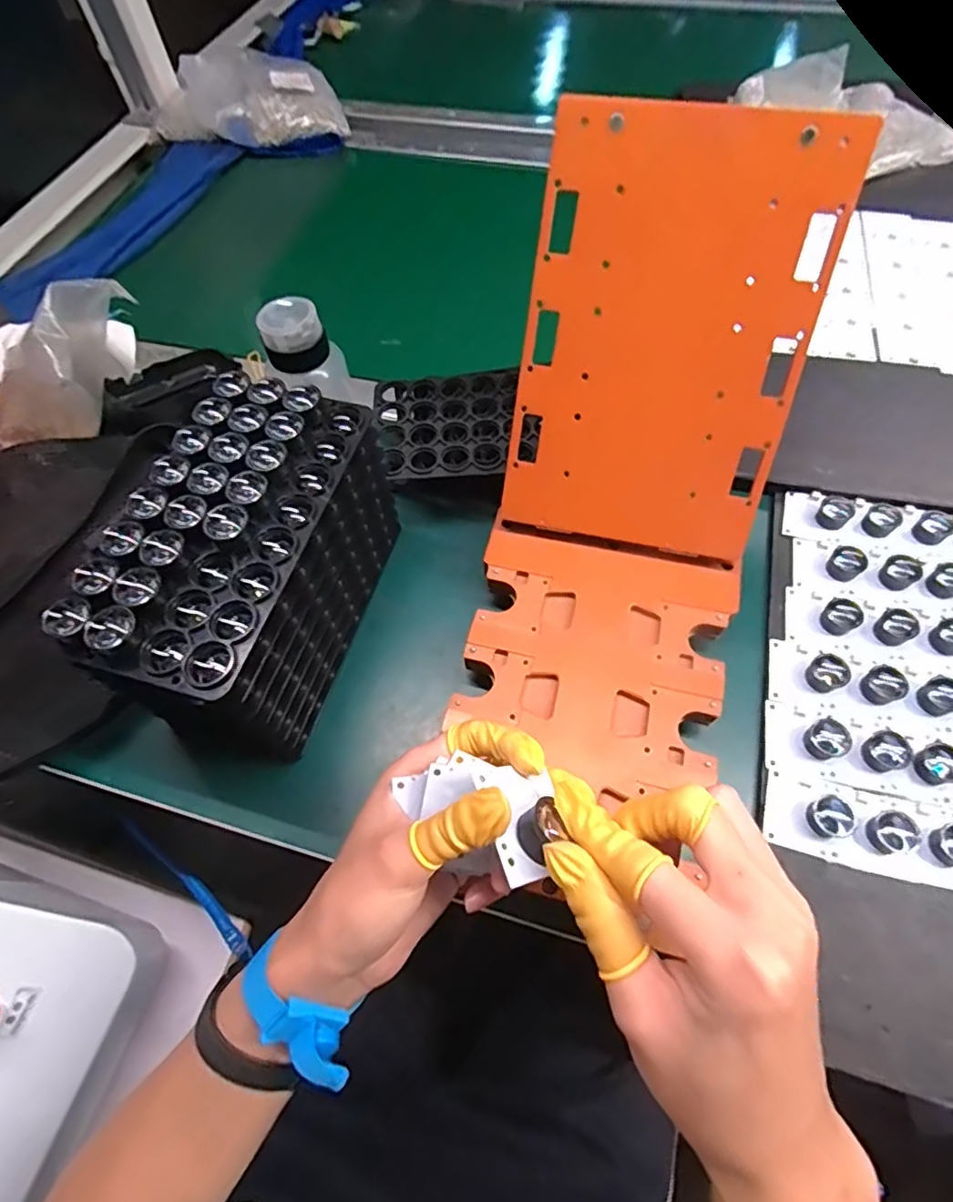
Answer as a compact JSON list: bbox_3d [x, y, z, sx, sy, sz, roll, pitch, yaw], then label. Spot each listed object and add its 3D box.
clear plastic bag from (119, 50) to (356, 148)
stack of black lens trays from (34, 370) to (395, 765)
[{"bbox_3d":[-0.313,-0.651,0.761,0.270,0.059,0.155,-10,62,-2],"label":"clear plastic bag"},{"bbox_3d":[-0.133,-0.018,0.359,0.097,0.135,0.197,14,64,10],"label":"stack of black lens trays"}]

